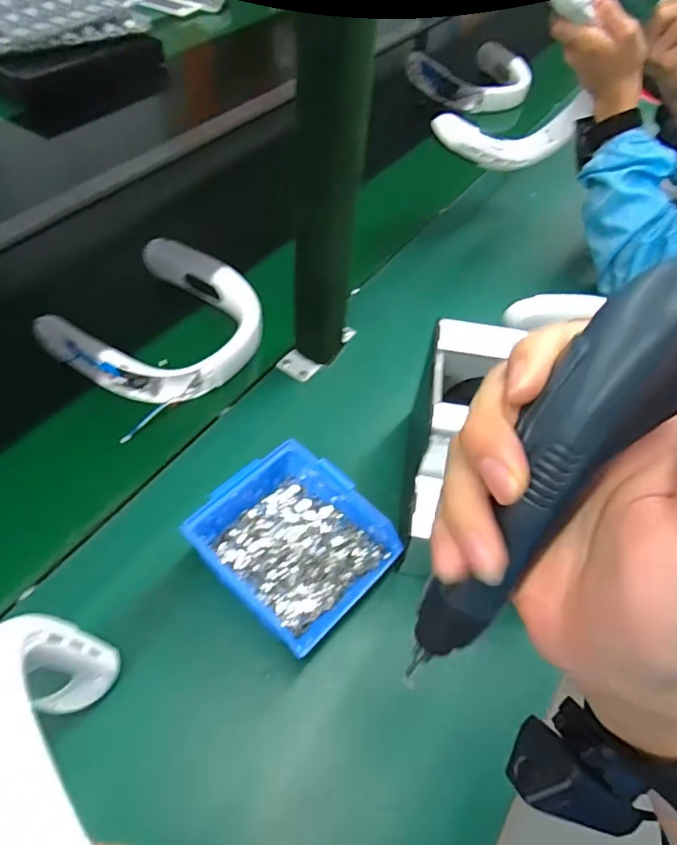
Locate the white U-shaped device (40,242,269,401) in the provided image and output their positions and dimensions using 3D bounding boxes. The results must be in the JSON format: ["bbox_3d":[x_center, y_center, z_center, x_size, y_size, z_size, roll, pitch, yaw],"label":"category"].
[{"bbox_3d":[-0.195,-0.112,0.608,0.191,0.046,0.200,31,57,15],"label":"white U-shaped device"}]

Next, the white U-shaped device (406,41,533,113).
[{"bbox_3d":[0.285,-0.717,1.120,0.228,0.054,0.210,-13,58,-16],"label":"white U-shaped device"}]

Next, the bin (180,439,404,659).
[{"bbox_3d":[-0.035,0.099,0.447,0.139,0.062,0.133,40,60,20],"label":"bin"}]

